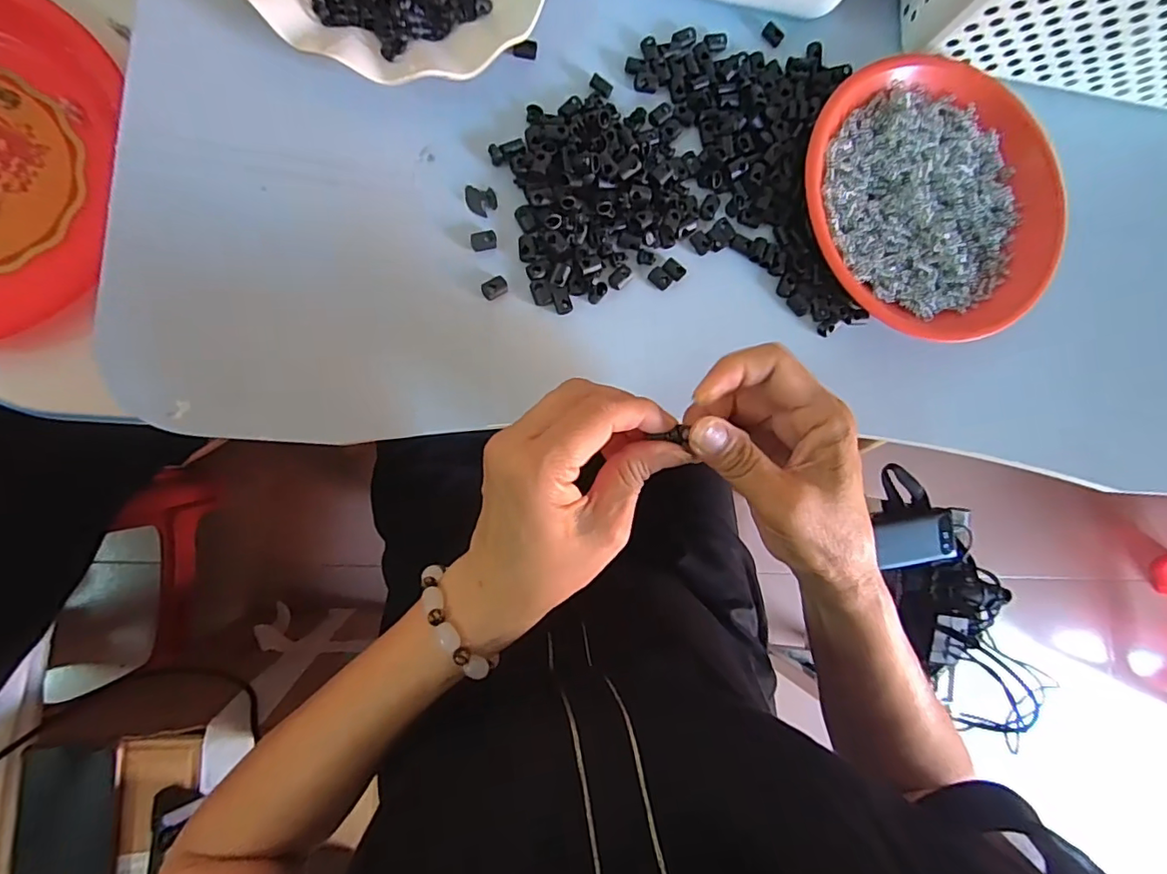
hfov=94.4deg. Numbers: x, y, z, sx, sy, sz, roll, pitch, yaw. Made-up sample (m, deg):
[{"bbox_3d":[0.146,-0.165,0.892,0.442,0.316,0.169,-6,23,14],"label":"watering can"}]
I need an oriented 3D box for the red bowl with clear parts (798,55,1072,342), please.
[{"bbox_3d":[0.243,-0.164,0.377,0.179,0.023,0.190,0,87,-9],"label":"red bowl with clear parts"}]

